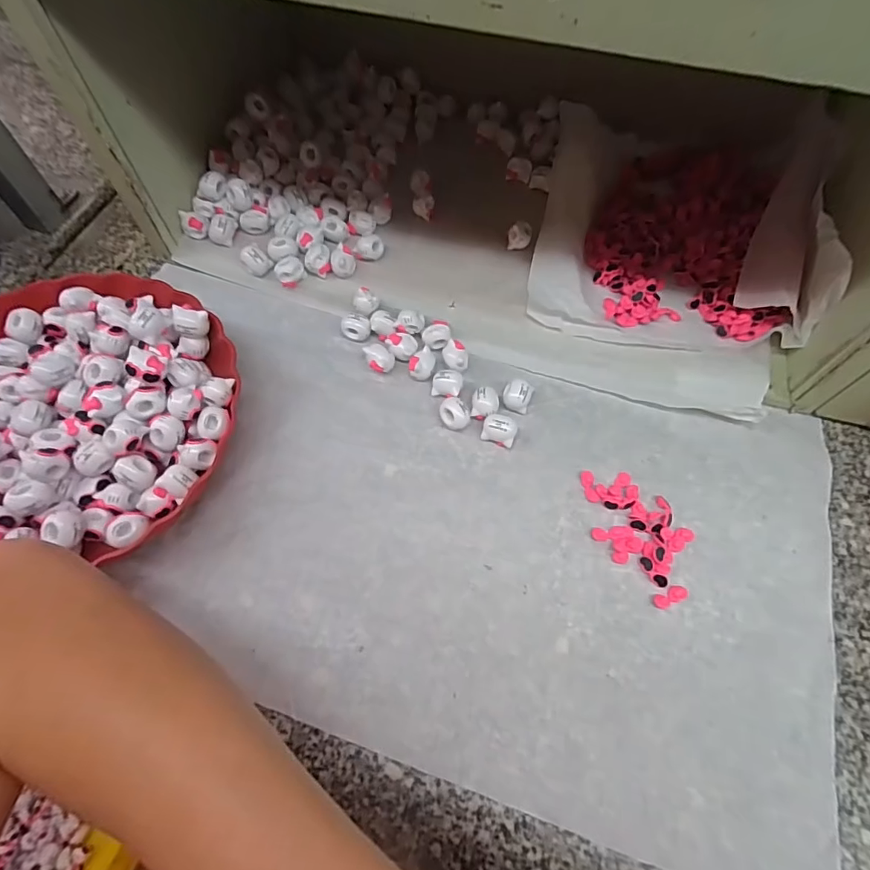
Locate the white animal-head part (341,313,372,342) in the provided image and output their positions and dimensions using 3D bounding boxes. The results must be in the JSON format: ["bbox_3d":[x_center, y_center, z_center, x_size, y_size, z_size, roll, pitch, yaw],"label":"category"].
[{"bbox_3d":[-0.068,-0.092,0.425,0.025,0.018,0.018,-5,64,-4],"label":"white animal-head part"}]

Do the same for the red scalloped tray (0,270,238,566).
[{"bbox_3d":[-0.265,-0.017,0.360,0.238,0.053,0.230,-4,64,-4],"label":"red scalloped tray"}]

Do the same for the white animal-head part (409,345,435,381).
[{"bbox_3d":[-0.011,-0.059,0.409,0.020,0.017,0.023,6,64,1],"label":"white animal-head part"}]

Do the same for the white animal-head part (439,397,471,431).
[{"bbox_3d":[0.015,-0.015,0.389,0.024,0.020,0.021,8,64,2],"label":"white animal-head part"}]

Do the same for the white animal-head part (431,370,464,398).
[{"bbox_3d":[0.010,-0.040,0.401,0.024,0.018,0.022,1,64,-1],"label":"white animal-head part"}]

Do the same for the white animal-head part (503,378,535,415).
[{"bbox_3d":[0.067,-0.032,0.399,0.022,0.019,0.022,16,65,6],"label":"white animal-head part"}]

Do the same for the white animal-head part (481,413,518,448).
[{"bbox_3d":[0.050,-0.004,0.385,0.026,0.018,0.020,15,64,6],"label":"white animal-head part"}]

